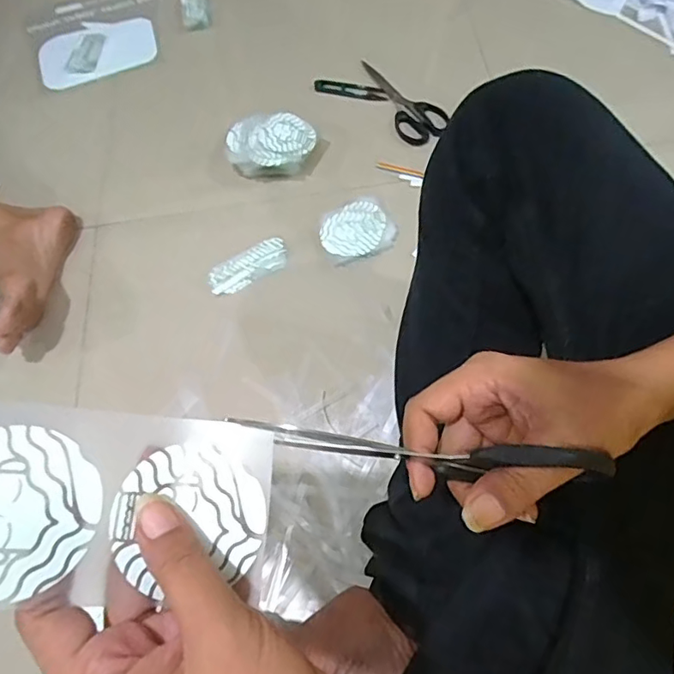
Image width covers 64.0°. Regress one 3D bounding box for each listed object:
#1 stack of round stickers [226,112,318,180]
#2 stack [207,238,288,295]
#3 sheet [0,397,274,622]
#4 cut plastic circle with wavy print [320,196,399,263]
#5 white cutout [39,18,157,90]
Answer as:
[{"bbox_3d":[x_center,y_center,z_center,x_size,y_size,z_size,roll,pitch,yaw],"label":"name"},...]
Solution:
[{"bbox_3d":[-0.092,-0.267,0.761,0.125,0.051,0.087,-1,63,5],"label":"stack of round stickers"},{"bbox_3d":[-0.114,-0.092,0.701,0.107,0.006,0.047,-31,65,-10],"label":"stack"},{"bbox_3d":[-0.101,0.072,0.234,0.137,0.011,0.082,11,68,-18],"label":"sheet"},{"bbox_3d":[0.026,-0.138,0.712,0.093,0.018,0.088,-2,63,5],"label":"cut plastic circle with wavy print"},{"bbox_3d":[-0.406,-0.489,0.914,0.193,0.009,0.128,-22,64,-5],"label":"white cutout"}]

